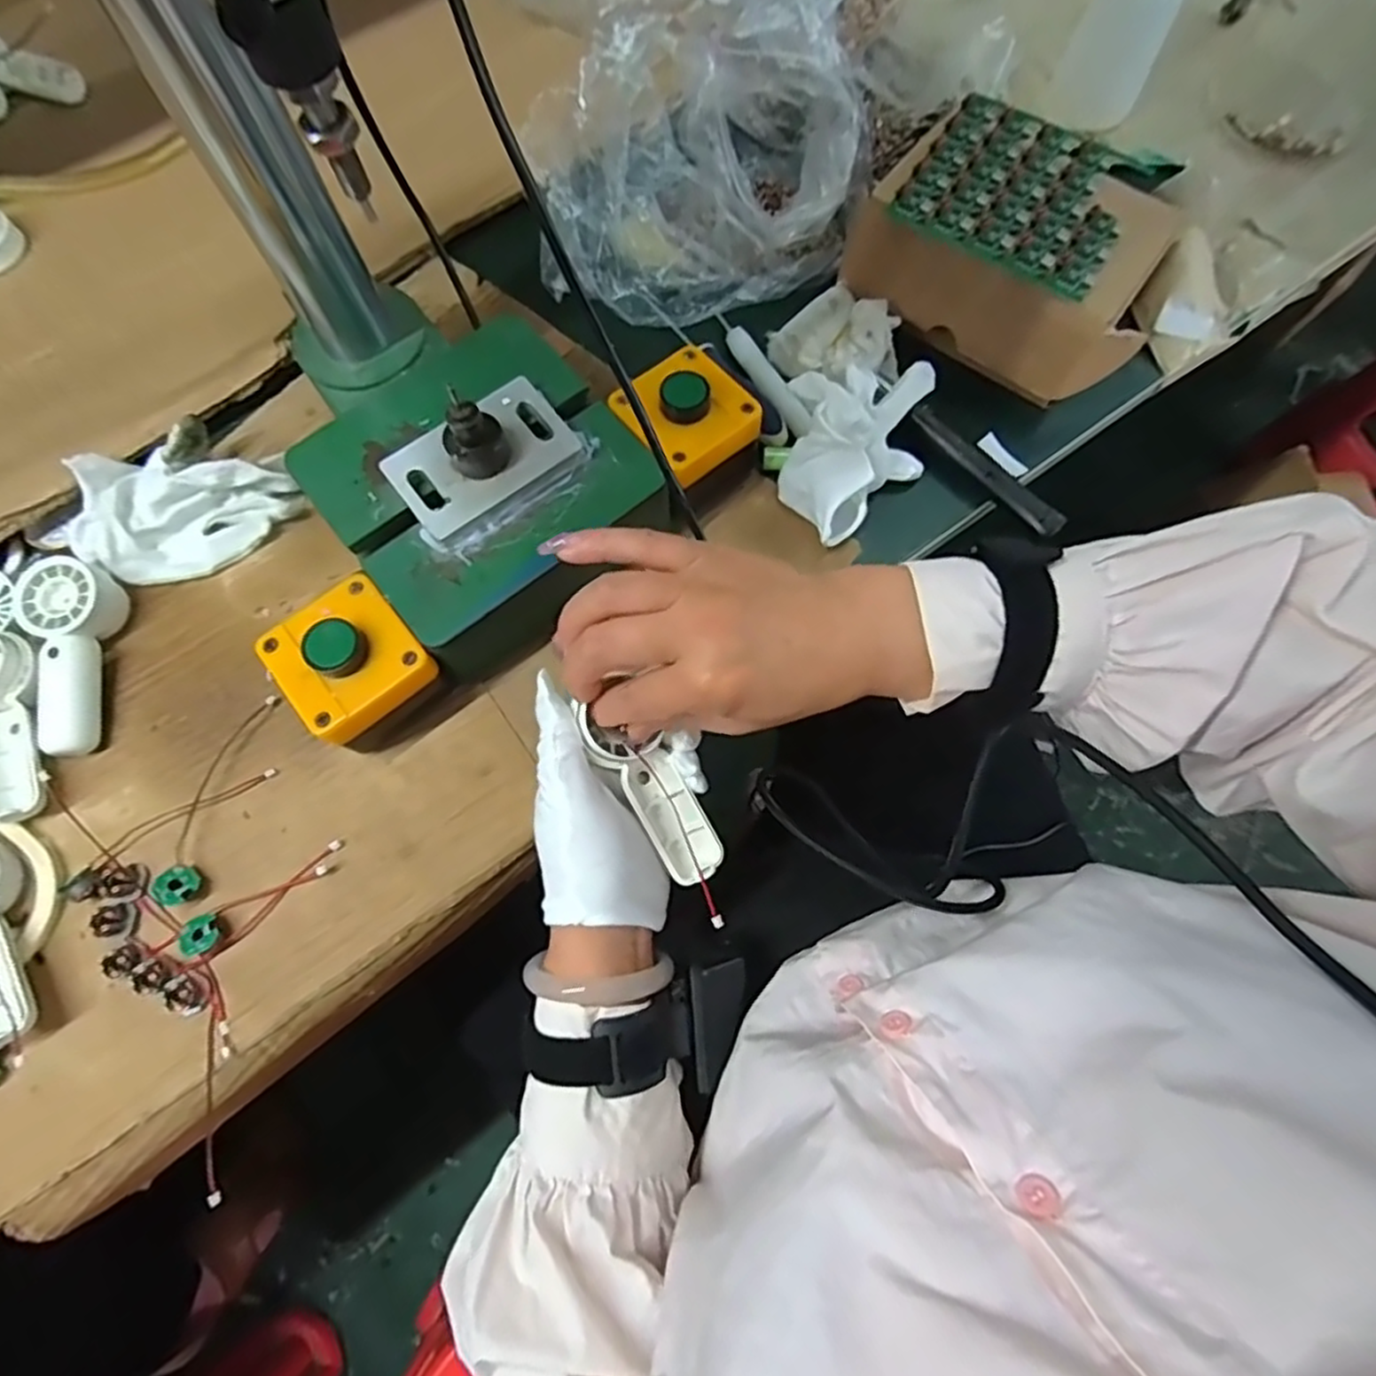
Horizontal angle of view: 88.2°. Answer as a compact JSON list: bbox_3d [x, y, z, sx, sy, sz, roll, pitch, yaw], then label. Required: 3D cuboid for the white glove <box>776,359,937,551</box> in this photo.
[{"bbox_3d":[0.103,-0.155,0.432,0.089,0.062,0.130,11,72,5],"label":"white glove"}]

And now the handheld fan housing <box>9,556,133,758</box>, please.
[{"bbox_3d":[-0.348,-0.018,0.403,0.044,0.027,0.110,-14,72,-4],"label":"handheld fan housing"}]

